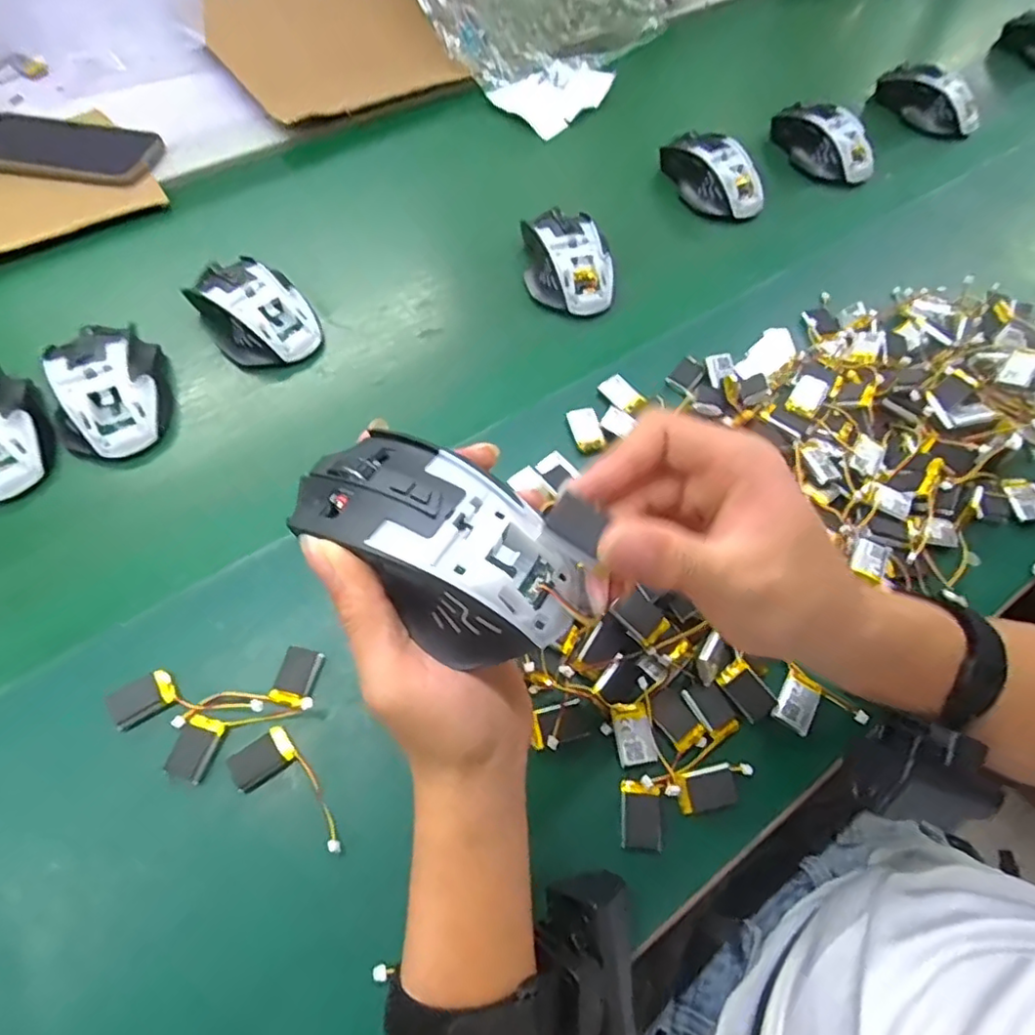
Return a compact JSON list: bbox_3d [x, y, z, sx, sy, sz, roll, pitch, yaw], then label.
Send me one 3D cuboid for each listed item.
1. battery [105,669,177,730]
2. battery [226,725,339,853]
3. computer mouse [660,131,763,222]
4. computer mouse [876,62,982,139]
[{"bbox_3d":[-0.205,0.099,0.336,0.032,0.011,0.019,-33,68,-19],"label":"battery"},{"bbox_3d":[-0.119,0.145,0.317,0.031,0.004,0.070,-35,69,-19],"label":"battery"},{"bbox_3d":[0.183,-0.326,0.585,0.058,0.041,0.112,-33,68,-18],"label":"computer mouse"},{"bbox_3d":[0.446,-0.453,0.663,0.109,0.042,0.069,28,63,12],"label":"computer mouse"}]

